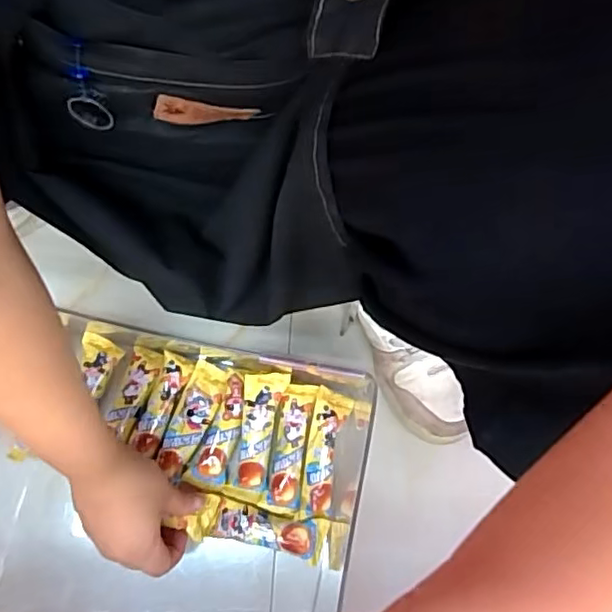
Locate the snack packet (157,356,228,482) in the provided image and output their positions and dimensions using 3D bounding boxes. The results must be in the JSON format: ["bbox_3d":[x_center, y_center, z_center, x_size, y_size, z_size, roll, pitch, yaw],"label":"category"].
[{"bbox_3d":[-0.100,0.098,0.530,0.031,0.016,0.106,19,77,4],"label":"snack packet"}]

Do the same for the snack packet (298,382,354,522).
[{"bbox_3d":[0.016,0.128,0.524,0.031,0.021,0.106,11,76,2],"label":"snack packet"}]

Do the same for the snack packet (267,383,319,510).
[{"bbox_3d":[-0.013,0.119,0.518,0.032,0.009,0.103,8,76,1],"label":"snack packet"}]

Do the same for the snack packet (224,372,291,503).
[{"bbox_3d":[-0.043,0.111,0.519,0.034,0.017,0.110,11,92,2],"label":"snack packet"}]

